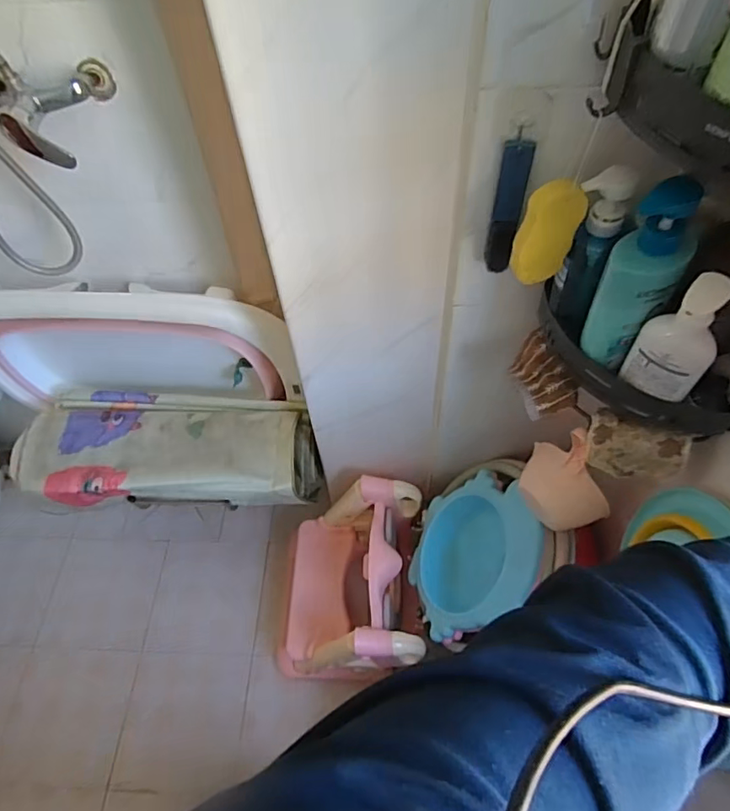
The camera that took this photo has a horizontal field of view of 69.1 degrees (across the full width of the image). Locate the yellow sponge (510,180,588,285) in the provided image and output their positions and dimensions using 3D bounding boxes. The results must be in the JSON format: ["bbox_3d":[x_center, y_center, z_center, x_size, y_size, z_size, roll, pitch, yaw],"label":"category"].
[{"bbox_3d":[0.190,-0.179,0.557,0.058,0.112,0.027,19,60,15],"label":"yellow sponge"}]

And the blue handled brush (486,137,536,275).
[{"bbox_3d":[0.162,-0.221,0.609,0.033,0.156,0.030,13,59,12],"label":"blue handled brush"}]

